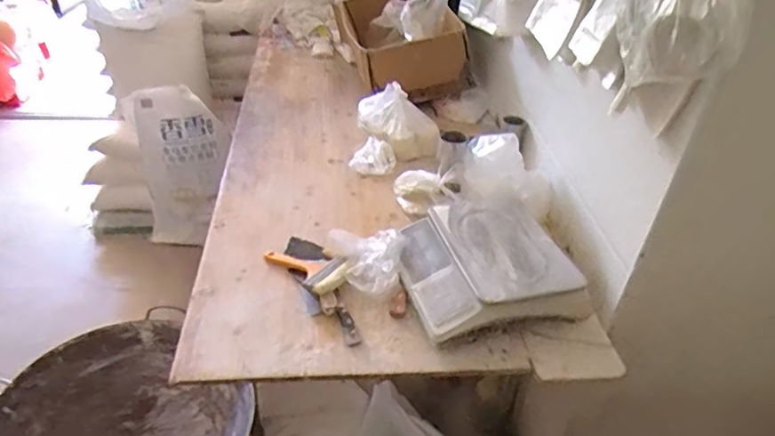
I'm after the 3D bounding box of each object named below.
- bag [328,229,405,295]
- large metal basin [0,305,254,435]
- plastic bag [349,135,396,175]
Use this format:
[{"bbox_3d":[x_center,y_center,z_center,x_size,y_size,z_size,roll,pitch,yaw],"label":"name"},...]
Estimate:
[{"bbox_3d":[-0.037,0.090,1.210,0.146,0.069,0.192,-9,37,-17],"label":"bag"},{"bbox_3d":[-0.567,0.484,1.225,0.464,0.191,0.451,2,35,-2],"label":"large metal basin"},{"bbox_3d":[-0.042,-0.178,1.590,0.129,0.053,0.129,3,35,0],"label":"plastic bag"}]

